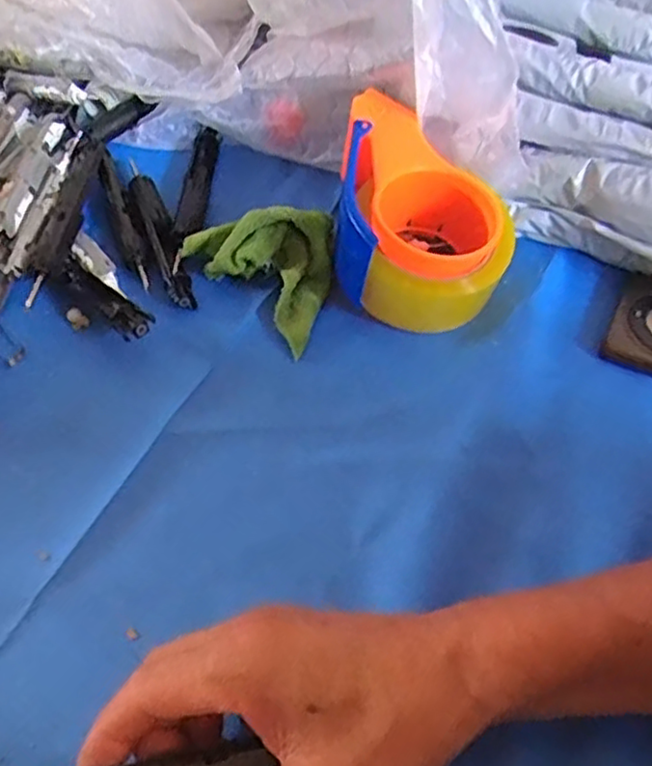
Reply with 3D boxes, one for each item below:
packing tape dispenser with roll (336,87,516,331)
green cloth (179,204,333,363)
[{"bbox_3d":[0.065,-0.113,0.438,0.110,0.072,0.143,6,56,9],"label":"packing tape dispenser with roll"},{"bbox_3d":[-0.035,-0.083,0.441,0.068,0.044,0.116,-37,60,-20],"label":"green cloth"}]

